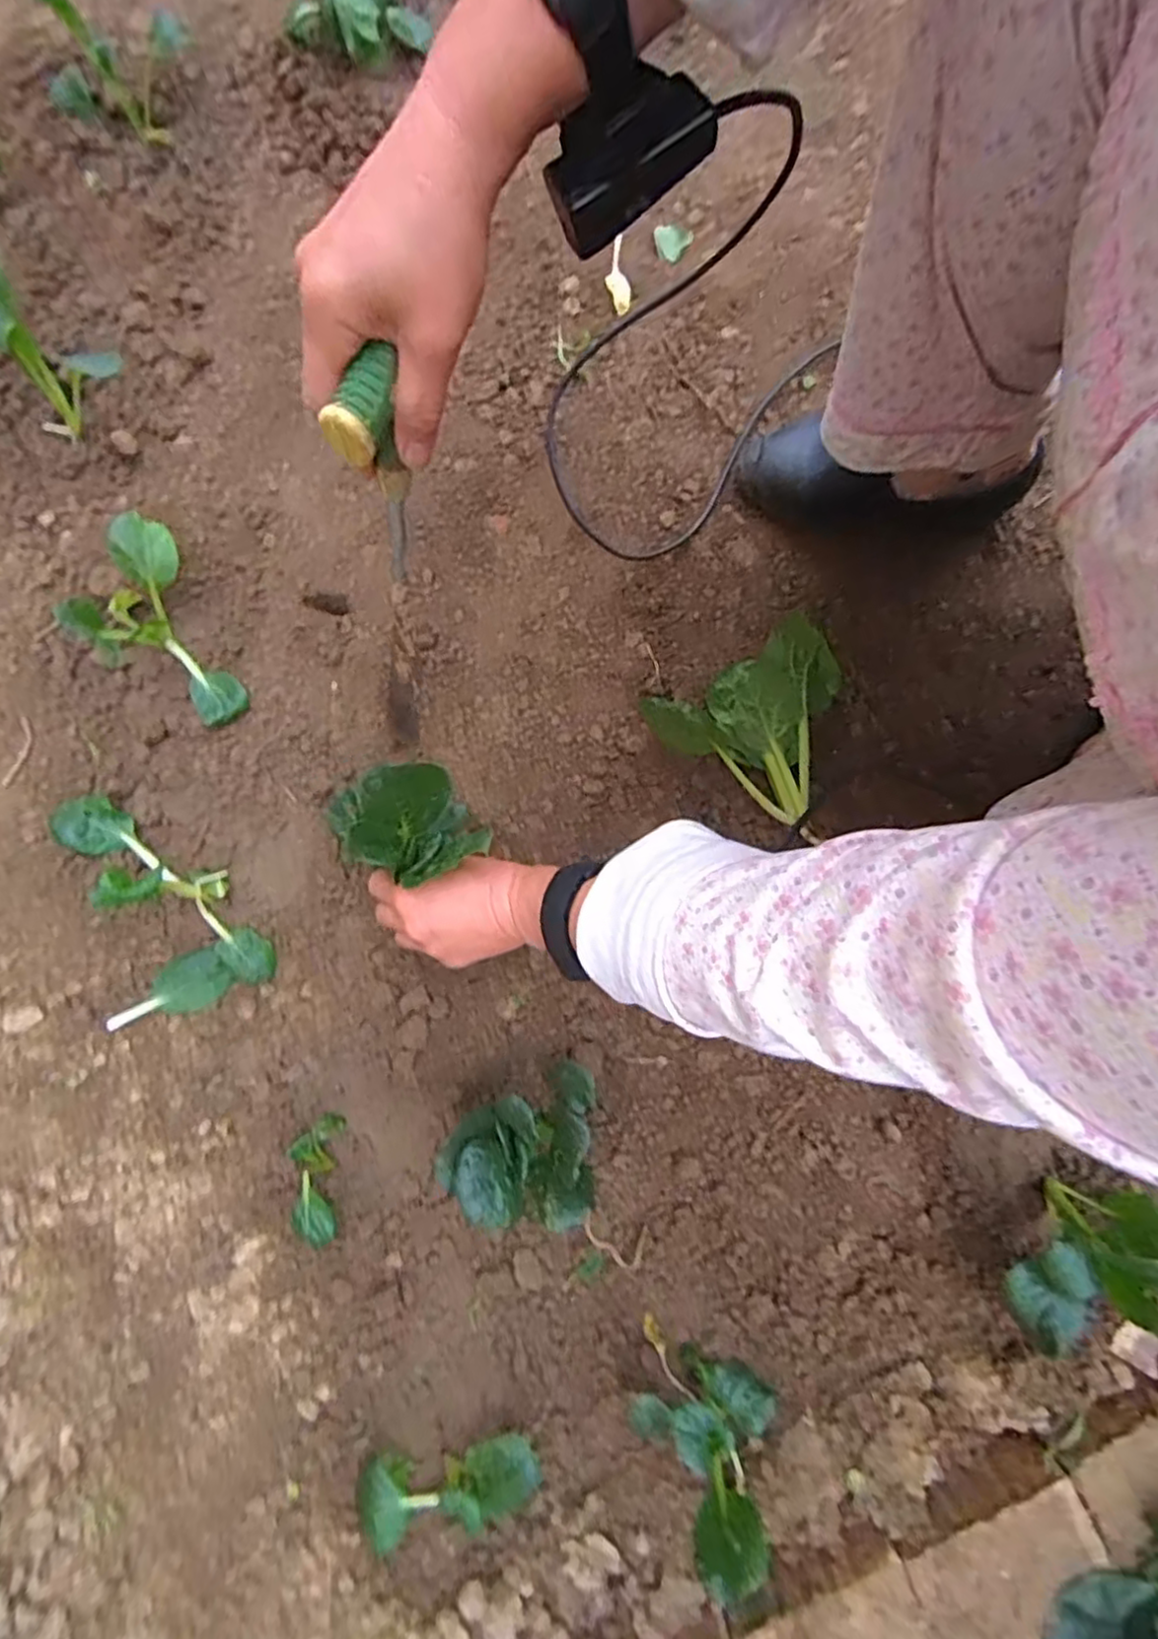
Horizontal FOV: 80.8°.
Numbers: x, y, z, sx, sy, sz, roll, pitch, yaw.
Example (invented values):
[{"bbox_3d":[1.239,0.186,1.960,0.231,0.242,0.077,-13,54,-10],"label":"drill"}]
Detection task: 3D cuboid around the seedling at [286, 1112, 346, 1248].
[{"bbox_3d":[-0.190,0.262,0.498,0.039,0.044,0.083,-6,65,0],"label":"seedling"}]

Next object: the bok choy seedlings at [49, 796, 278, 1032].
[{"bbox_3d":[-0.333,0.063,0.495,0.110,0.104,0.204,-38,91,-7],"label":"bok choy seedlings"}]

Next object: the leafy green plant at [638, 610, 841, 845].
[{"bbox_3d":[0.147,-0.065,0.538,0.139,0.051,0.144,-24,83,-2],"label":"leafy green plant"}]

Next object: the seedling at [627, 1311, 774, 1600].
[{"bbox_3d":[0.079,0.392,0.429,0.092,0.144,0.089,-2,83,1],"label":"seedling"}]

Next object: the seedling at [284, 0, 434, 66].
[{"bbox_3d":[-0.204,-0.726,0.611,0.120,0.055,0.072,-31,83,-3],"label":"seedling"}]

